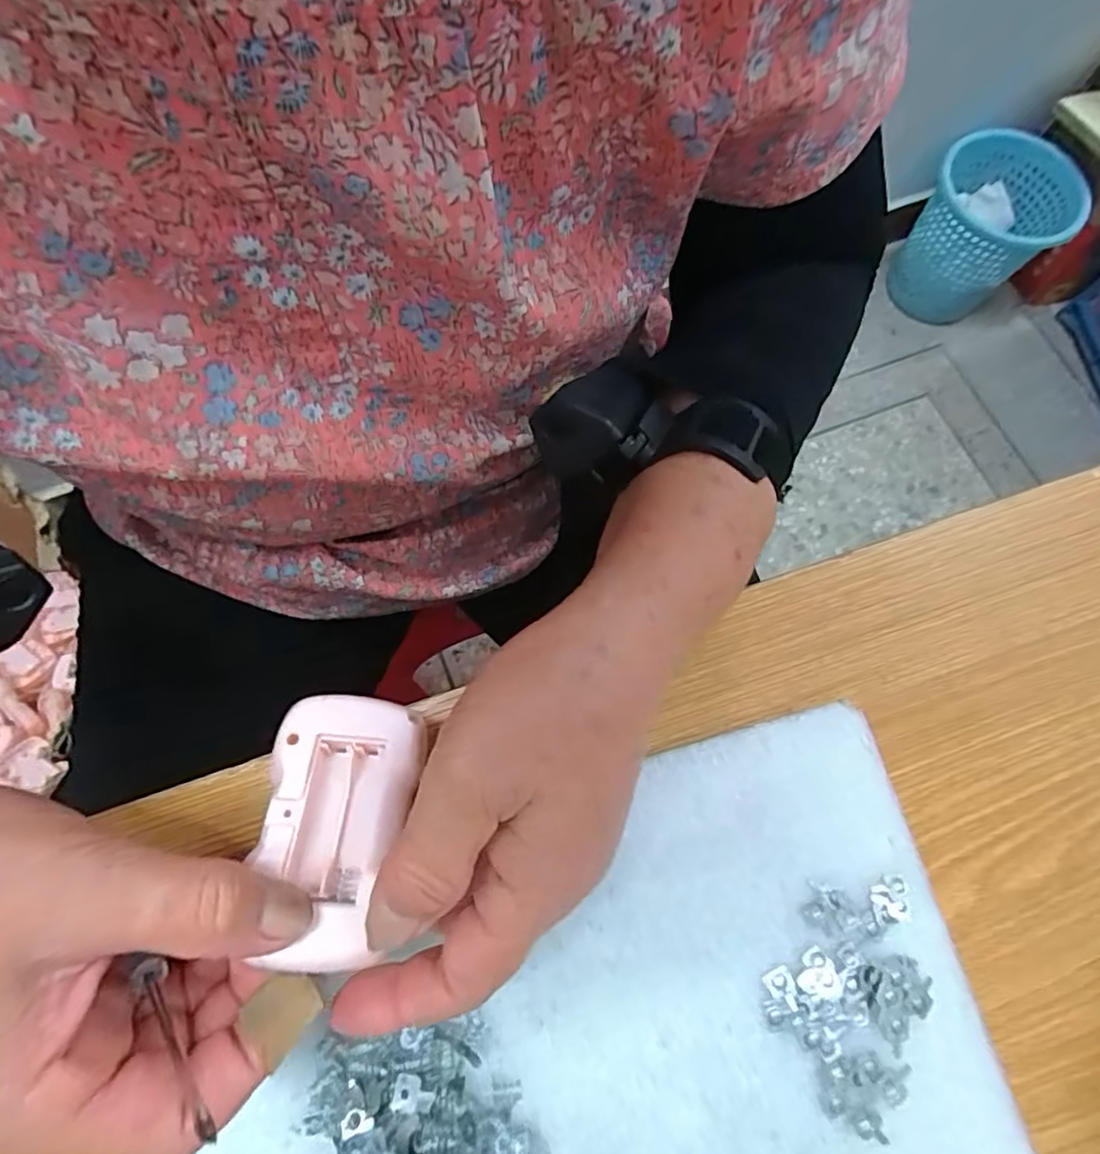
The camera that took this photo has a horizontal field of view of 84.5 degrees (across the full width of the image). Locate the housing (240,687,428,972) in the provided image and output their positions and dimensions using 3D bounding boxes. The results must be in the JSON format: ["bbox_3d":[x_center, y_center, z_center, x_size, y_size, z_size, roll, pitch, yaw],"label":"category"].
[{"bbox_3d":[-0.076,0.084,0.208,0.048,0.016,0.084,10,60,-1],"label":"housing"}]

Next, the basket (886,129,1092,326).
[{"bbox_3d":[0.884,-0.722,1.247,0.249,0.244,0.280,28,75,6],"label":"basket"}]

